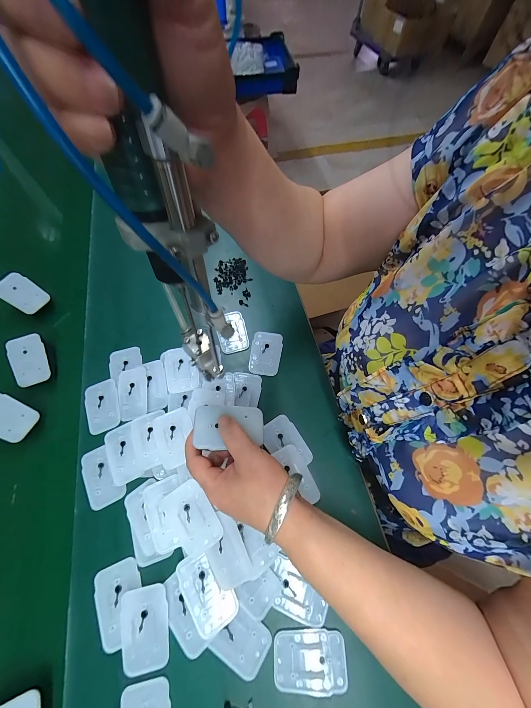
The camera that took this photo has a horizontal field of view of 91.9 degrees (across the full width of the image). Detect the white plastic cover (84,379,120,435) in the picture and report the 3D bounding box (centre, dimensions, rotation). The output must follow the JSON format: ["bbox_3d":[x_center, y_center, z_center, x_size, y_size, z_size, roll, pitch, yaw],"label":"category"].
[{"bbox_3d":[-0.225,0.071,0.354,0.044,0.005,0.070,-20,68,-10],"label":"white plastic cover"}]

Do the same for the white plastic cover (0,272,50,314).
[{"bbox_3d":[-0.394,-0.099,0.414,0.071,0.006,0.046,34,76,-6],"label":"white plastic cover"}]

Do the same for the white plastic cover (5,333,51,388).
[{"bbox_3d":[-0.335,0.008,0.364,0.045,0.004,0.070,-15,88,-11],"label":"white plastic cover"}]

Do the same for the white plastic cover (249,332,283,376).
[{"bbox_3d":[0.001,-0.002,0.388,0.045,0.004,0.071,6,66,2],"label":"white plastic cover"}]

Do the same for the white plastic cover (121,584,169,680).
[{"bbox_3d":[-0.121,0.275,0.257,0.043,0.010,0.069,-8,66,-5],"label":"white plastic cover"}]

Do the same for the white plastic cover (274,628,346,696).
[{"bbox_3d":[0.044,0.300,0.251,0.069,0.004,0.045,1,66,-1],"label":"white plastic cover"}]

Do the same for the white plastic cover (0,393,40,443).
[{"bbox_3d":[-0.338,0.081,0.332,0.071,0.004,0.047,27,70,-9],"label":"white plastic cover"}]

